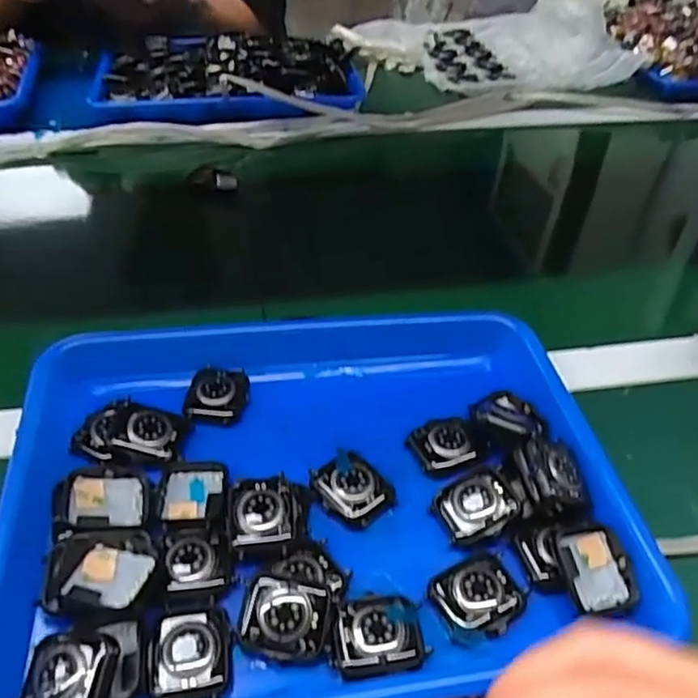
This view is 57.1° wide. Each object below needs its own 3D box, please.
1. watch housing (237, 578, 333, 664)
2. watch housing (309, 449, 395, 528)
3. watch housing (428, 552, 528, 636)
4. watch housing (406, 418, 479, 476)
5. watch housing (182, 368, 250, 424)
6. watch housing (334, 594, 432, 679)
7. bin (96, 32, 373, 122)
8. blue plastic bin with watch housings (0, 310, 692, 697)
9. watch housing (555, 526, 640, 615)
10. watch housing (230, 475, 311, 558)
[{"bbox_3d":[-0.030,0.128,0.304,0.040,0.011,0.034,7,64,4],"label":"watch housing"},{"bbox_3d":[0.002,0.078,0.363,0.043,0.011,0.035,35,51,30],"label":"watch housing"},{"bbox_3d":[0.065,0.123,0.320,0.041,0.007,0.038,-18,46,-22],"label":"watch housing"},{"bbox_3d":[0.058,0.058,0.387,0.040,0.009,0.033,-13,45,-17],"label":"watch housing"},{"bbox_3d":[-0.084,0.028,0.409,0.036,0.007,0.042,2,42,-1],"label":"watch housing"},{"bbox_3d":[0.014,0.135,0.305,0.041,0.008,0.035,-1,42,-5],"label":"watch housing"},{"bbox_3d":[-0.153,-0.366,0.825,0.319,0.045,0.263,-3,43,-7],"label":"bin"},{"bbox_3d":[-0.019,0.073,0.374,0.327,0.041,0.263,-5,43,-9],"label":"blue plastic bin with watch housings"},{"bbox_3d":[0.125,0.111,0.326,0.036,0.016,0.040,-6,43,-10],"label":"watch housing"},{"bbox_3d":[-0.042,0.086,0.343,0.041,0.018,0.044,-5,43,-9],"label":"watch housing"}]

